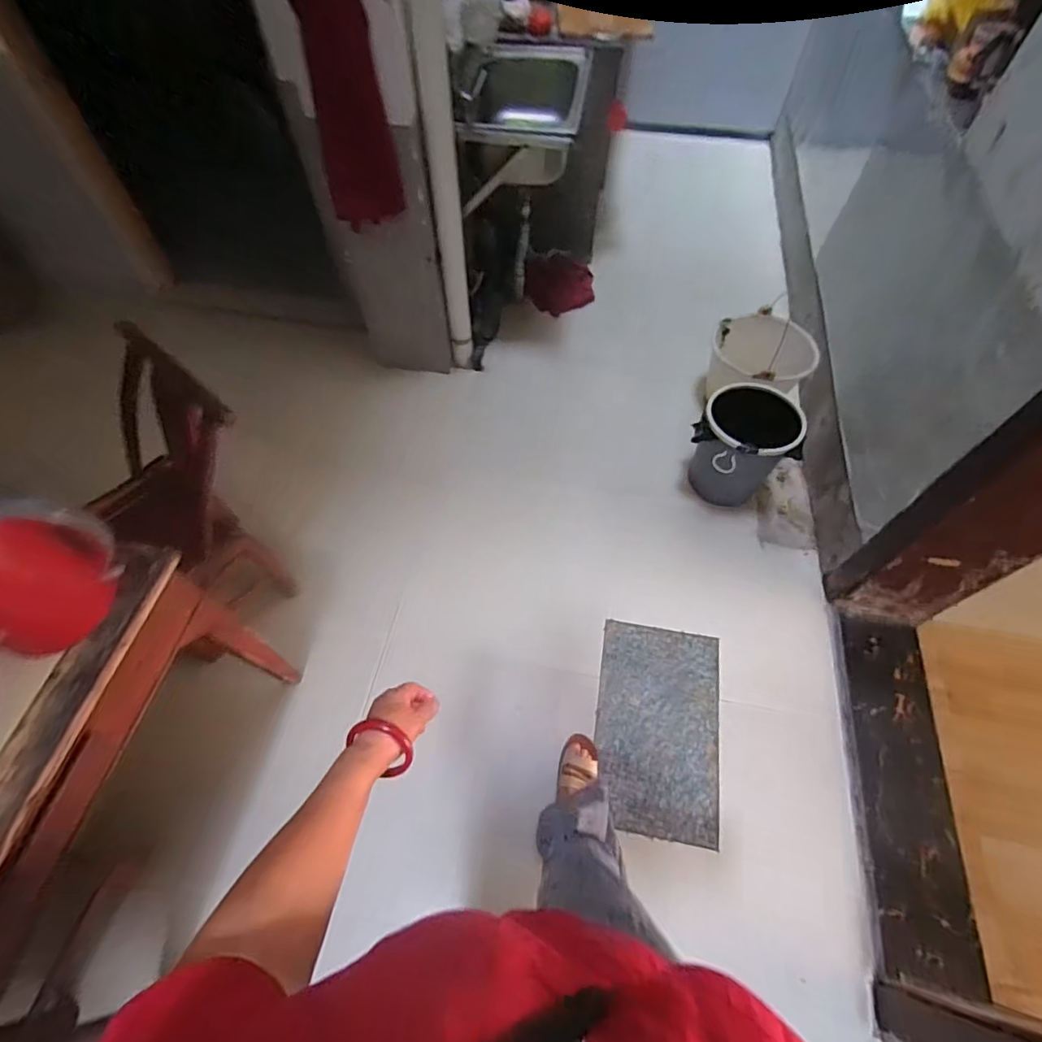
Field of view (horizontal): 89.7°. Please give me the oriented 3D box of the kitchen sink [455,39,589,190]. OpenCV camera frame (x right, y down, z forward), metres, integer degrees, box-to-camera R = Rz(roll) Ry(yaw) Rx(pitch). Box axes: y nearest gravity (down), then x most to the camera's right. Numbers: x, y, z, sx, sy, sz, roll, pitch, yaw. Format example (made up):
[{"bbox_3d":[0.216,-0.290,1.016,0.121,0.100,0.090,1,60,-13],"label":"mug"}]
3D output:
[{"bbox_3d":[0.016,-1.202,1.532,0.328,0.147,0.544,5,60,4],"label":"kitchen sink"}]

